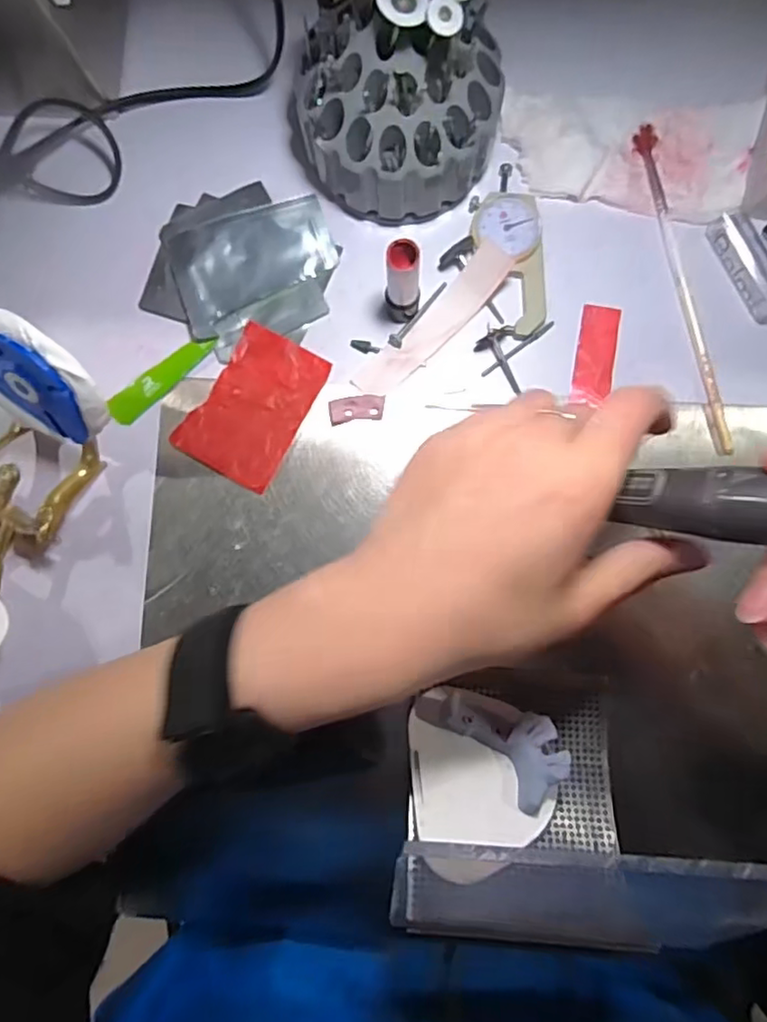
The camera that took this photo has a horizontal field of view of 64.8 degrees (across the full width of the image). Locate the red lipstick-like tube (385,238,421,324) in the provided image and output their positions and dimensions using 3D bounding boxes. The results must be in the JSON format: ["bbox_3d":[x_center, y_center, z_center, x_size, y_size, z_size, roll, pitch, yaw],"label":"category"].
[{"bbox_3d":[0.010,-0.116,0.310,0.017,0.058,0.017,0,86,1],"label":"red lipstick-like tube"}]

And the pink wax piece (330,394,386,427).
[{"bbox_3d":[-0.014,-0.057,0.333,0.030,0.004,0.014,-8,86,1],"label":"pink wax piece"}]

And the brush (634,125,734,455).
[{"bbox_3d":[0.165,-0.123,0.333,0.012,0.004,0.186,-11,86,0],"label":"brush"}]

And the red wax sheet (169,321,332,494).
[{"bbox_3d":[-0.072,-0.058,0.335,0.057,0.004,0.082,29,87,3],"label":"red wax sheet"}]

